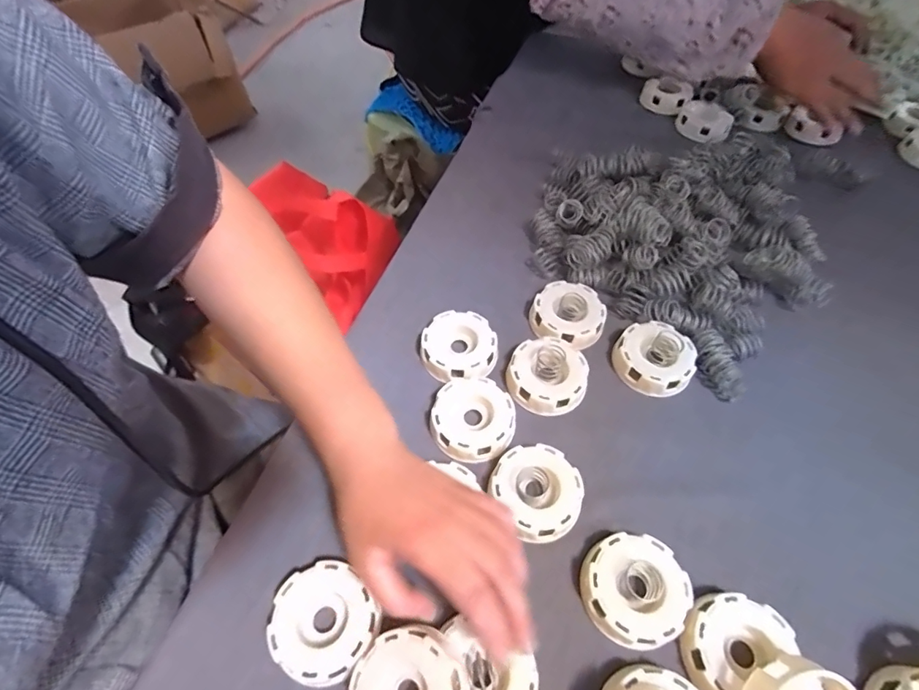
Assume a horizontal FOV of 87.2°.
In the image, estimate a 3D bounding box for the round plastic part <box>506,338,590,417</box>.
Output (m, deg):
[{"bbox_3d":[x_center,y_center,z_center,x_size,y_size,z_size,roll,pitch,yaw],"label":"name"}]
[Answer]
[{"bbox_3d":[0.074,0.027,0.408,0.064,0.031,0.060,1,55,-1],"label":"round plastic part"}]

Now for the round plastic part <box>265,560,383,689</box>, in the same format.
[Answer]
[{"bbox_3d":[-0.085,0.173,0.301,0.059,0.020,0.063,1,55,-1],"label":"round plastic part"}]

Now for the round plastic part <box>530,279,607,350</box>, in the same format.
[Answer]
[{"bbox_3d":[0.100,-0.029,0.443,0.065,0.018,0.064,1,55,-1],"label":"round plastic part"}]

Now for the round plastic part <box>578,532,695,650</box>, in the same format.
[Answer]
[{"bbox_3d":[0.114,0.159,0.316,0.064,0.020,0.064,1,55,-1],"label":"round plastic part"}]

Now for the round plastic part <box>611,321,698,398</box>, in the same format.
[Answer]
[{"bbox_3d":[0.168,0.012,0.419,0.065,0.025,0.059,29,59,18],"label":"round plastic part"}]

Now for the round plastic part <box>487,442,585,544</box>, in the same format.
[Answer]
[{"bbox_3d":[0.057,0.107,0.353,0.059,0.027,0.064,1,55,-1],"label":"round plastic part"}]

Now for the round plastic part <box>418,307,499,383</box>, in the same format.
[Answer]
[{"bbox_3d":[0.000,0.004,0.422,0.063,0.022,0.069,1,55,-1],"label":"round plastic part"}]

